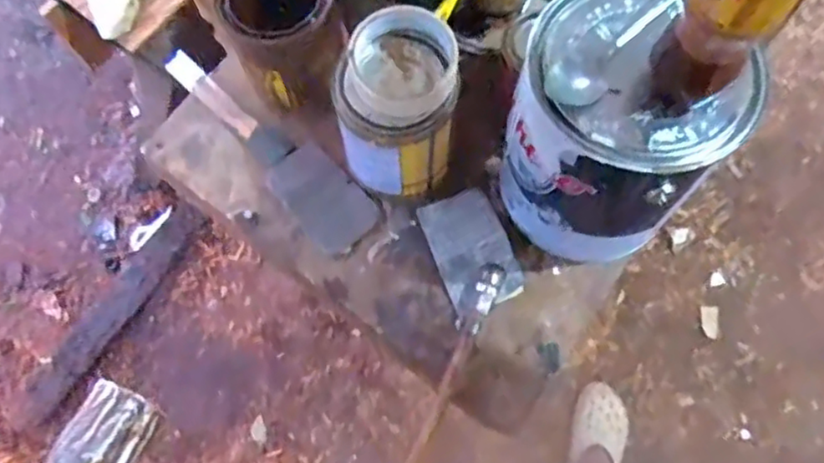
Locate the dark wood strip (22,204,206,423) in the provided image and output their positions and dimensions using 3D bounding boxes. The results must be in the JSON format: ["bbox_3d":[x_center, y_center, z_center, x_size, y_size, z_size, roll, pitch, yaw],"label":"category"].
[{"bbox_3d":[-0.631,0.162,1.367,0.082,0.032,0.527,32,76,10],"label":"dark wood strip"}]

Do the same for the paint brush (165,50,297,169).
[{"bbox_3d":[-0.191,-0.132,0.671,0.035,0.011,0.169,-44,77,-12],"label":"paint brush"}]

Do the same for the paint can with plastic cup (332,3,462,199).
[{"bbox_3d":[-0.011,-0.107,0.571,0.097,0.142,0.106,0,72,1],"label":"paint can with plastic cup"}]

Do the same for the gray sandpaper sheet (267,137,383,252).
[{"bbox_3d":[-0.089,-0.035,0.643,0.065,0.008,0.114,-40,76,-11],"label":"gray sandpaper sheet"}]

